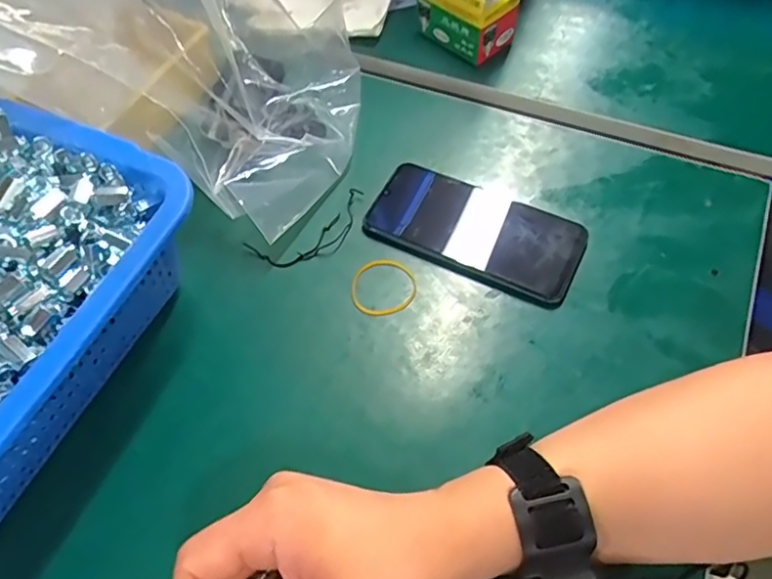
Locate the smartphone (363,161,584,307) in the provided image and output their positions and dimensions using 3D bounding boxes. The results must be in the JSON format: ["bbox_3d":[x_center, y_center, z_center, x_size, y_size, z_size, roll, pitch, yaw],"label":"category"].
[{"bbox_3d":[0.066,-0.048,0.421,0.155,0.014,0.080,23,62,16],"label":"smartphone"}]

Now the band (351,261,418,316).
[{"bbox_3d":[-0.002,-0.001,0.408,0.047,0.005,0.042,-16,59,-7],"label":"band"}]

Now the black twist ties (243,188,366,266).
[{"bbox_3d":[-0.053,-0.042,0.430,0.096,0.006,0.041,-31,62,-16],"label":"black twist ties"}]

